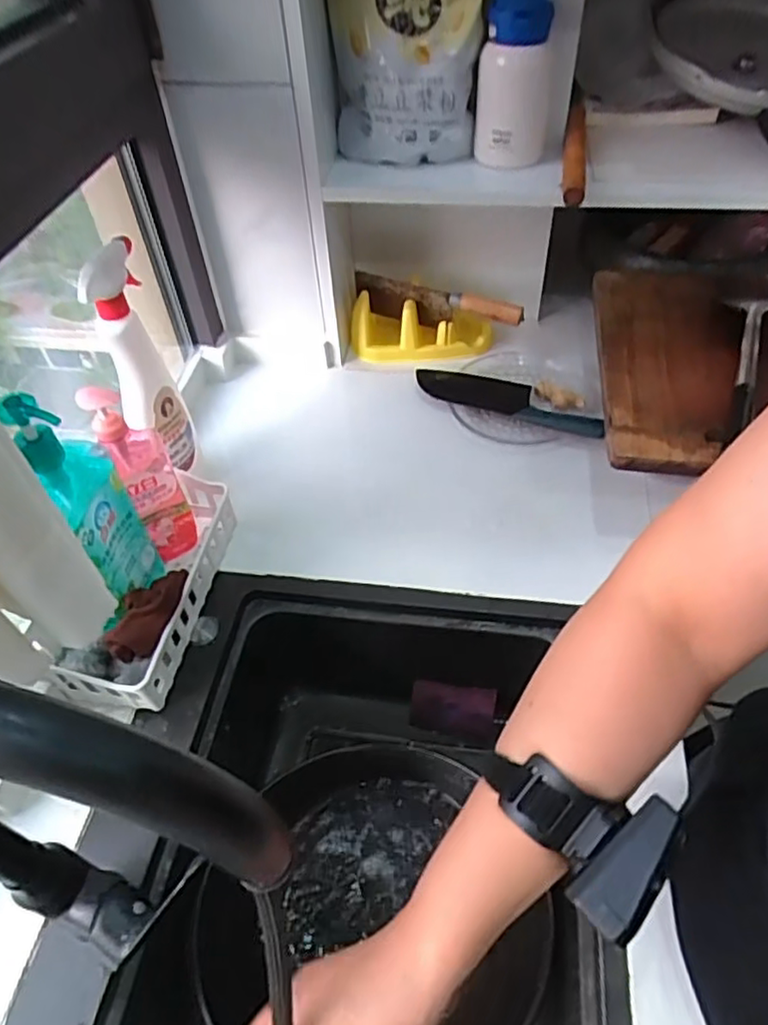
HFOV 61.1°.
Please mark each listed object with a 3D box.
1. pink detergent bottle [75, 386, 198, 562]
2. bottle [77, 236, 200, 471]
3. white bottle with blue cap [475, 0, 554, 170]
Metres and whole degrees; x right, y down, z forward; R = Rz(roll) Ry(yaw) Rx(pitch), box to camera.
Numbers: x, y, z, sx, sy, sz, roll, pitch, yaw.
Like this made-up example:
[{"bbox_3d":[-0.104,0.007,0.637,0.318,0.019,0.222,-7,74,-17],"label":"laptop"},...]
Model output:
[{"bbox_3d":[-0.259,-0.041,0.705,0.061,0.221,0.058,-25,53,-17],"label":"pink detergent bottle"},{"bbox_3d":[-0.269,-0.159,0.741,0.061,0.268,0.094,30,57,26],"label":"bottle"},{"bbox_3d":[0.153,-0.517,0.751,0.085,0.220,0.097,6,50,8],"label":"white bottle with blue cap"}]

